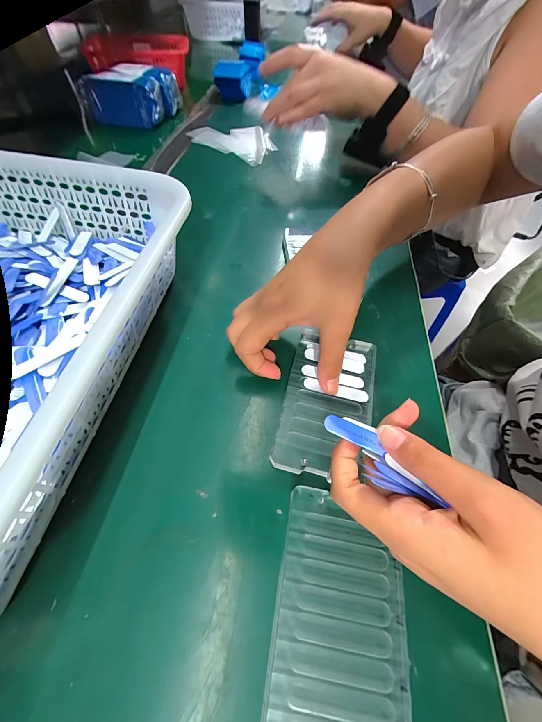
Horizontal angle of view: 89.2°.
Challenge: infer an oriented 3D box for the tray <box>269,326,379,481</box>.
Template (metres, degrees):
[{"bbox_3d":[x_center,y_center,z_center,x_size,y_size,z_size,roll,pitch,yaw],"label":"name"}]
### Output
[{"bbox_3d":[0.047,0.028,0.221,0.067,0.008,0.124,15,58,5],"label":"tray"}]

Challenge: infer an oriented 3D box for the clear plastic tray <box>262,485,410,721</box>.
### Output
[{"bbox_3d":[0.036,0.143,0.152,0.068,0.013,0.122,9,57,2],"label":"clear plastic tray"}]

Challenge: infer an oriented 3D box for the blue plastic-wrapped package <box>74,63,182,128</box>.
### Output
[{"bbox_3d":[-0.267,-0.516,0.528,0.154,0.059,0.115,8,57,1],"label":"blue plastic-wrapped package"}]

